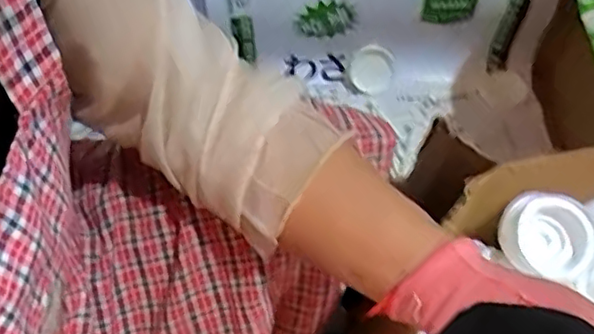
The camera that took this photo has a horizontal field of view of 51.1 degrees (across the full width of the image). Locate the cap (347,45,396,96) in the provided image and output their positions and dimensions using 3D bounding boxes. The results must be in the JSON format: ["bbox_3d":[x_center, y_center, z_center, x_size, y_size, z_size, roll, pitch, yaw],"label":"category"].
[{"bbox_3d":[0.125,-0.160,1.033,0.074,0.085,0.014,22,34,-6],"label":"cap"}]

